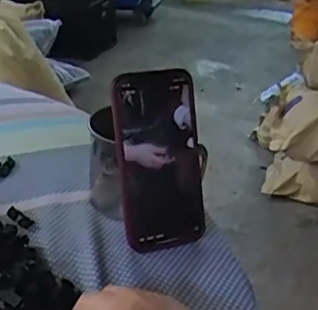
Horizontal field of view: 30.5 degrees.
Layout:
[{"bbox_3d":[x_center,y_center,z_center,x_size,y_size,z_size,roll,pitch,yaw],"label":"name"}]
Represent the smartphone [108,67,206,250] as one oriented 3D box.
[{"bbox_3d":[0.002,0.004,0.520,0.077,0.157,0.011,-9,8,-18],"label":"smartphone"}]

